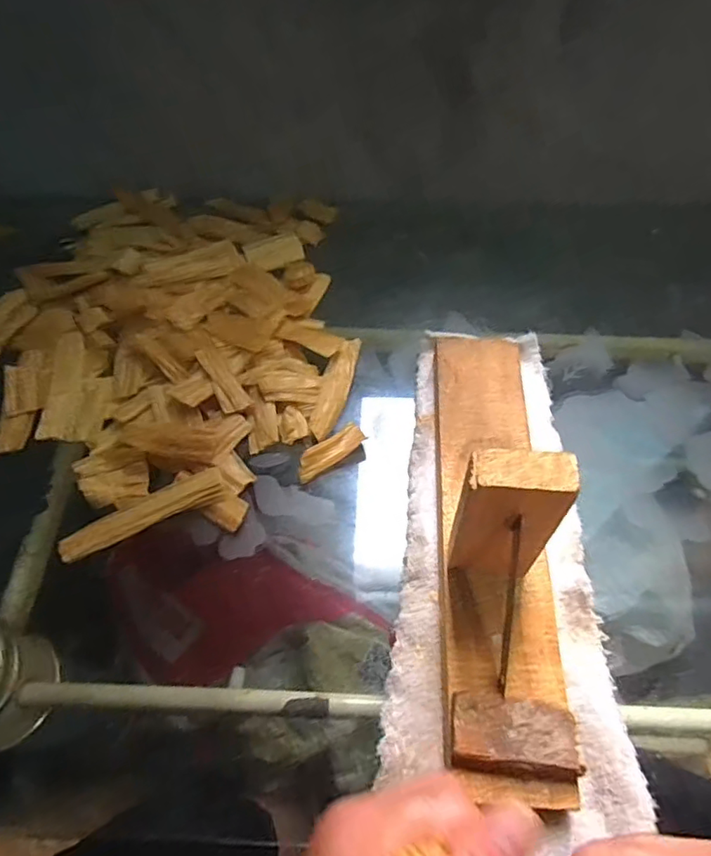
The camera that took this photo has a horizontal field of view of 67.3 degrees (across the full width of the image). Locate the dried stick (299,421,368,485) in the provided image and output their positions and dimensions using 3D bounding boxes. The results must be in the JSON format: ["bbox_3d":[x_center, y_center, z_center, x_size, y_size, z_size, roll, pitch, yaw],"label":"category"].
[{"bbox_3d":[-0.017,0.015,0.357,0.055,0.010,0.017,-37,65,-22],"label":"dried stick"}]

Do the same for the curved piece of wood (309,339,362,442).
[{"bbox_3d":[-0.014,-0.031,0.382,0.020,0.014,0.089,12,58,7],"label":"curved piece of wood"}]

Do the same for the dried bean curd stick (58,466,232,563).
[{"bbox_3d":[-0.131,0.053,0.331,0.102,0.012,0.024,-20,60,-13],"label":"dried bean curd stick"}]

